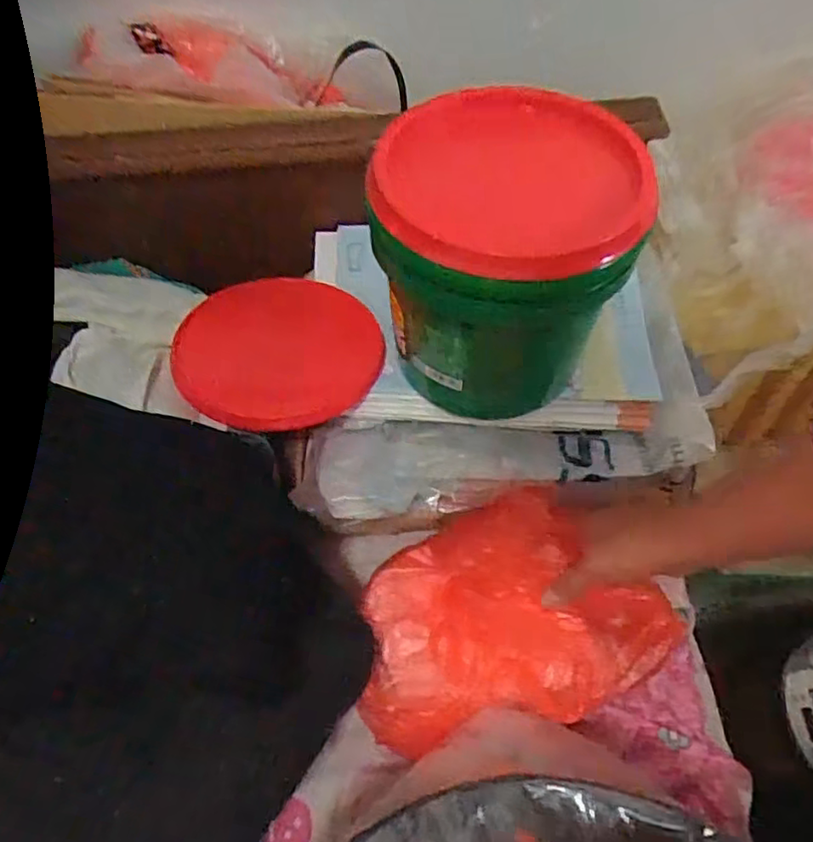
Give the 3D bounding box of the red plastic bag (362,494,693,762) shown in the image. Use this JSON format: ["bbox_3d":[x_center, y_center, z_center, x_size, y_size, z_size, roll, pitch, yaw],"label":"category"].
[{"bbox_3d":[0.084,0.153,0.519,0.239,0.080,0.165,-9,59,-4],"label":"red plastic bag"}]

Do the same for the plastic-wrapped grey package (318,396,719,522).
[{"bbox_3d":[0.088,0.033,0.541,0.323,0.029,0.084,-3,58,0],"label":"plastic-wrapped grey package"}]

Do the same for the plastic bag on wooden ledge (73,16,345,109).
[{"bbox_3d":[-0.174,-0.335,0.599,0.246,0.045,0.091,-3,56,-23],"label":"plastic bag on wooden ledge"}]

